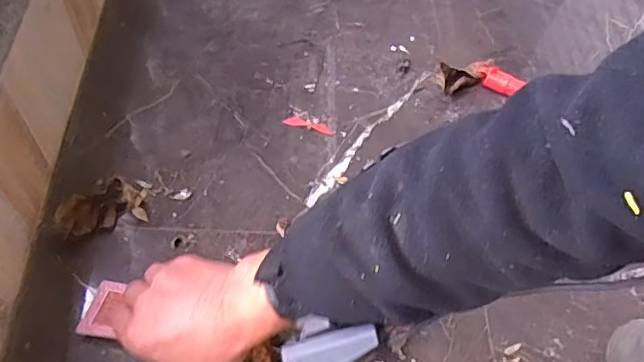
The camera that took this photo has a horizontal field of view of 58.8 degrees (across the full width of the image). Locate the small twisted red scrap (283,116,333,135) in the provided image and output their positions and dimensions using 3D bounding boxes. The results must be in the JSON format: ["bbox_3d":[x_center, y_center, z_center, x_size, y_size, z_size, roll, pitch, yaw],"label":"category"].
[{"bbox_3d":[-0.015,-0.065,0.652,0.056,0.004,0.015,16,59,5],"label":"small twisted red scrap"}]

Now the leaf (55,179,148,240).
[{"bbox_3d":[-0.213,0.027,0.552,0.079,0.027,0.039,-19,62,-18],"label":"leaf"}]

